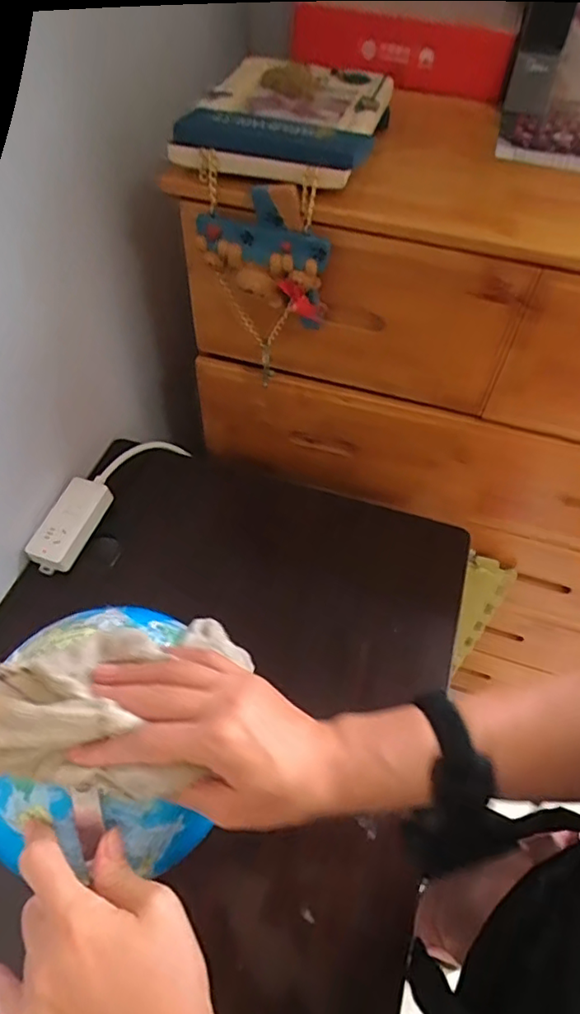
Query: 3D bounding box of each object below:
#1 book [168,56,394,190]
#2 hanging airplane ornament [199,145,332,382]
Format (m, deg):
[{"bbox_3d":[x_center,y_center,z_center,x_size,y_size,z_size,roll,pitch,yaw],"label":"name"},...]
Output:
[{"bbox_3d":[0.002,-0.417,0.599,0.184,0.040,0.214,16,55,8],"label":"book"},{"bbox_3d":[-0.037,-0.252,0.627,0.156,0.215,0.041,17,55,10],"label":"hanging airplane ornament"}]

